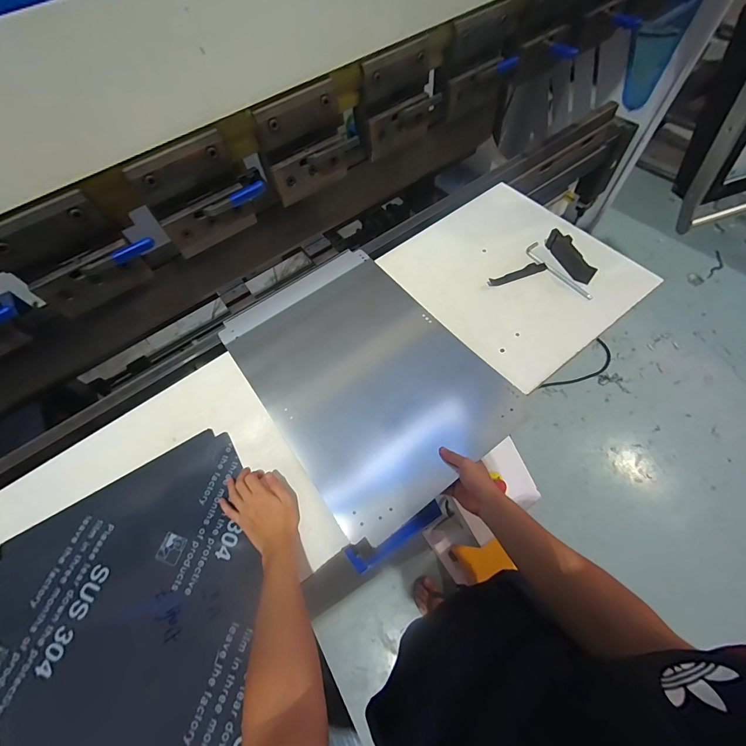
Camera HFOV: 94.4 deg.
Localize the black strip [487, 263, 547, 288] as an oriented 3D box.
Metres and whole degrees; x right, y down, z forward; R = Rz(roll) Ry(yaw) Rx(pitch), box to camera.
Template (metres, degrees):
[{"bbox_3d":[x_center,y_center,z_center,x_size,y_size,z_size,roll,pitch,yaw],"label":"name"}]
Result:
[{"bbox_3d":[0.355,-0.241,0.847,0.152,0.012,0.030,-18,63,-6],"label":"black strip"}]

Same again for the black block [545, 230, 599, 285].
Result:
[{"bbox_3d":[0.471,-0.278,0.828,0.030,0.056,0.146,-17,63,-5],"label":"black block"}]

